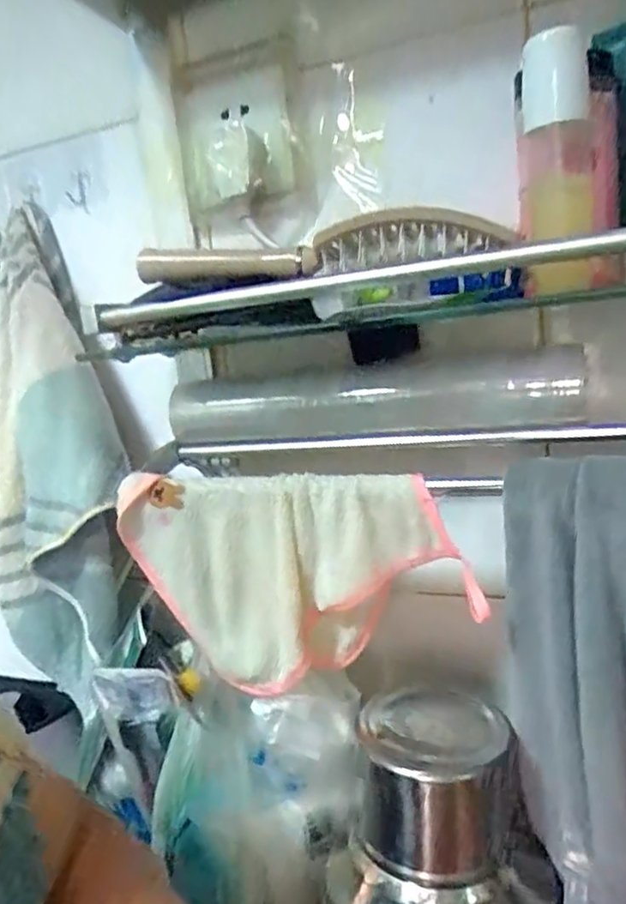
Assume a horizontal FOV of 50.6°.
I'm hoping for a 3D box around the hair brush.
[{"bbox_3d":[-0.001,-0.131,0.430,0.246,0.033,0.048,2,15,27],"label":"hair brush"}]

